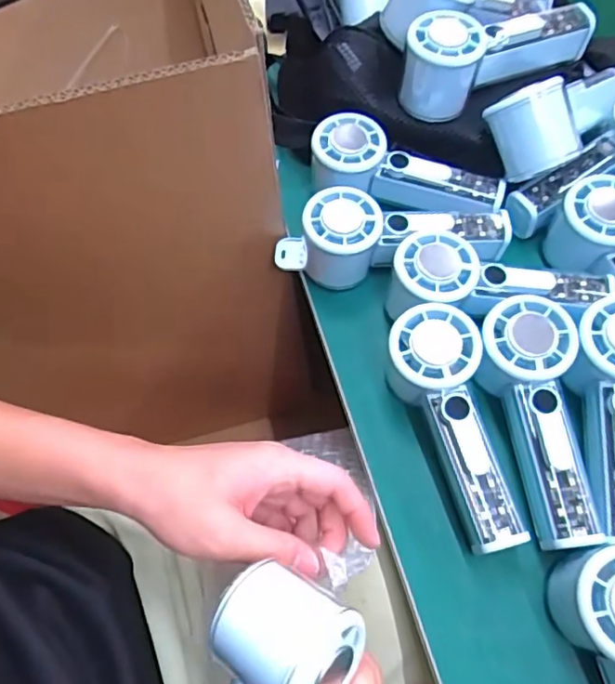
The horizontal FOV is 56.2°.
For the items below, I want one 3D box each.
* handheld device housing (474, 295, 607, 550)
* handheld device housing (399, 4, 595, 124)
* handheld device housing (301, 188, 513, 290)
[{"bbox_3d":[0.146,0.049,0.366,0.057,0.046,0.154,-6,75,0],"label":"handheld device housing"},{"bbox_3d":[0.146,-0.228,0.453,0.147,0.068,0.055,-27,64,-10],"label":"handheld device housing"},{"bbox_3d":[0.074,-0.082,0.434,0.151,0.058,0.048,-7,62,-1],"label":"handheld device housing"}]

